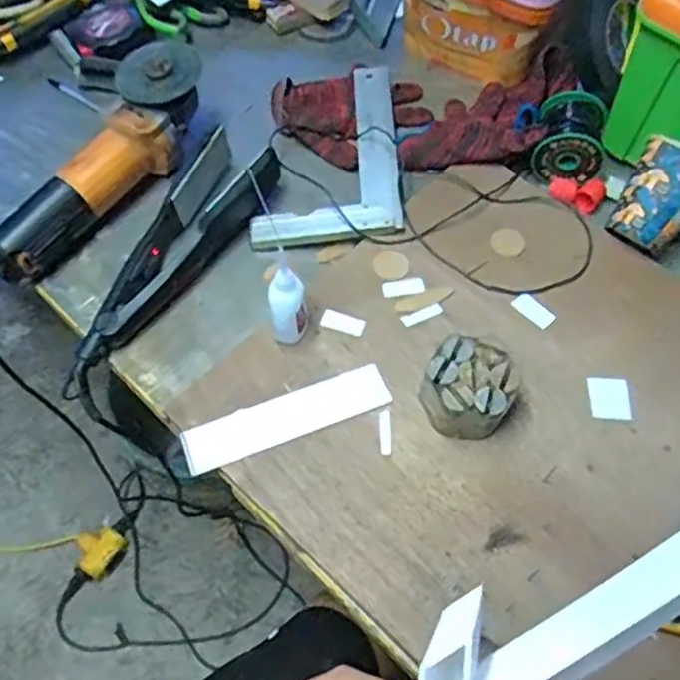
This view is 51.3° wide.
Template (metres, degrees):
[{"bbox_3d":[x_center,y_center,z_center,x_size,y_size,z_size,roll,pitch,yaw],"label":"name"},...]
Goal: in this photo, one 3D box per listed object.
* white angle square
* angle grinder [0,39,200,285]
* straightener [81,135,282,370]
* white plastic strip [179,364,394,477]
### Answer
[{"bbox_3d":[-0.016,-0.212,0.751,0.151,0.016,0.260,-3,60,0],"label":"white angle square"},{"bbox_3d":[-0.230,-0.177,0.708,0.098,0.077,0.283,25,64,15],"label":"angle grinder"},{"bbox_3d":[-0.158,-0.086,0.682,0.083,0.044,0.267,24,64,15],"label":"straightener"},{"bbox_3d":[-0.044,0.065,0.595,0.174,0.009,0.042,-20,61,-9],"label":"white plastic strip"}]

